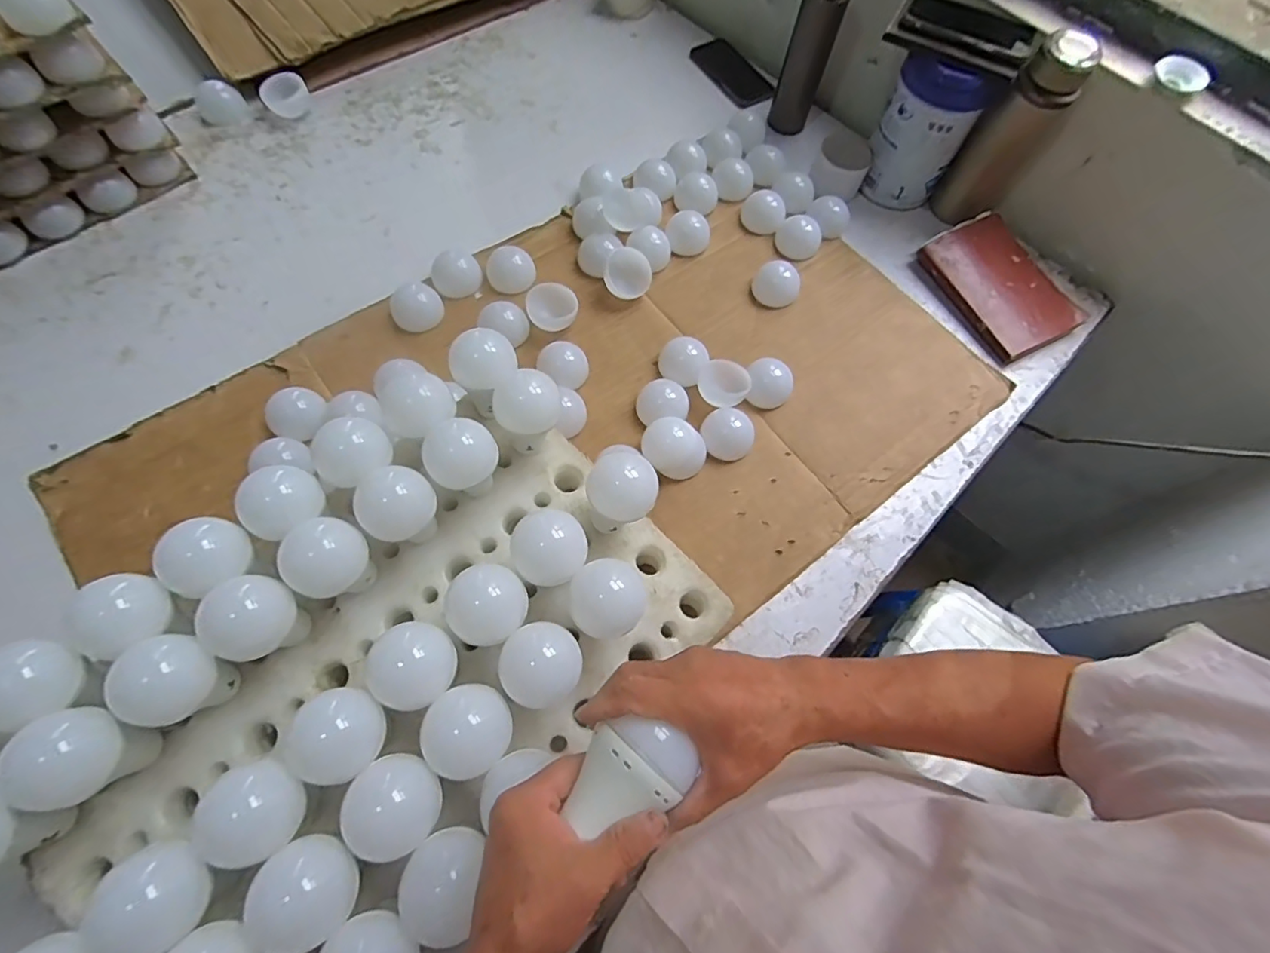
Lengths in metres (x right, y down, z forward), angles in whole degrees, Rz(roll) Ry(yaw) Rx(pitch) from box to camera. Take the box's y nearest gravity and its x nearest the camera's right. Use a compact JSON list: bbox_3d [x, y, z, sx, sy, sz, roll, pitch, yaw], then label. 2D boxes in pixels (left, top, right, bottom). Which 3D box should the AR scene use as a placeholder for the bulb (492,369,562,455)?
[{"bbox_3d":[-0.105,-0.063,0.557,0.062,0.082,0.061,2,67,-4],"label":"bulb"}]

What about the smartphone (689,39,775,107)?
[{"bbox_3d":[0.167,-0.703,0.961,0.075,0.012,0.166,-27,72,-13],"label":"smartphone"}]

